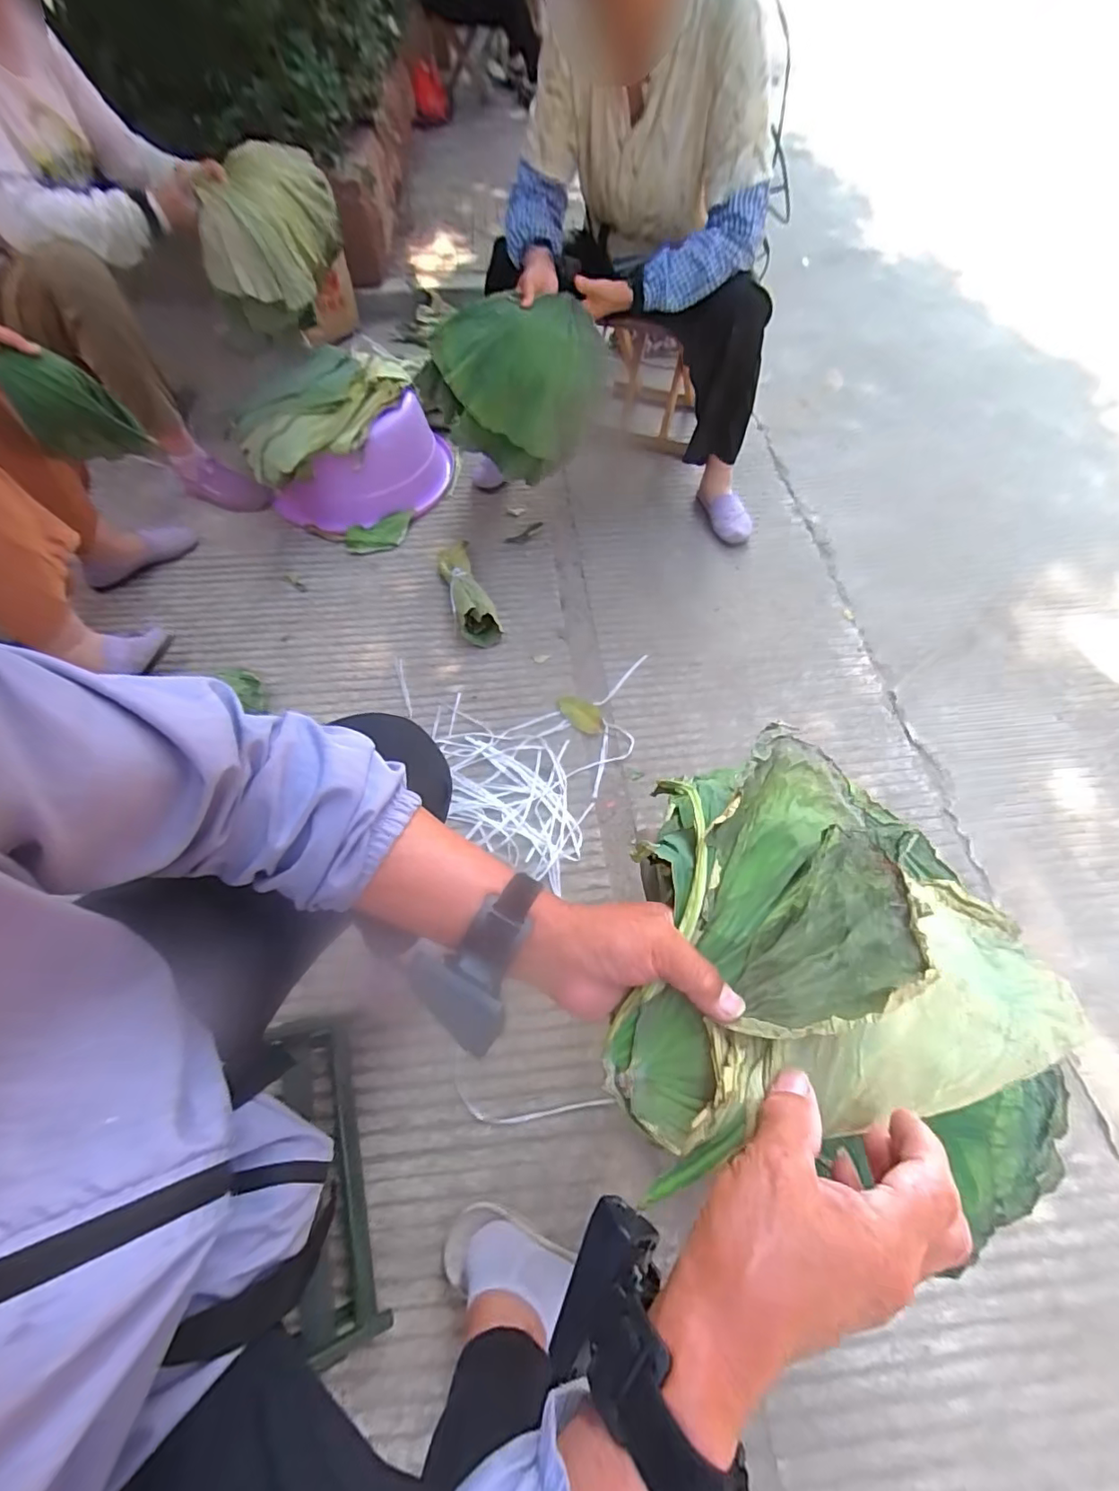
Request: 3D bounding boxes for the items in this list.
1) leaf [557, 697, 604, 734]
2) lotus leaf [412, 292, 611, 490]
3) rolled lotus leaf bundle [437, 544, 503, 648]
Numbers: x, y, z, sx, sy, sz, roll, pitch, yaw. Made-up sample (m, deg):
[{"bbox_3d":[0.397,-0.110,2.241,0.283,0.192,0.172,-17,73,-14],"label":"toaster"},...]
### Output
[{"bbox_3d":[0.039,-0.059,1.025,0.105,0.017,0.050,31,64,20],"label":"leaf"},{"bbox_3d":[-0.074,-0.609,0.932,0.293,0.214,0.128,-2,59,1],"label":"lotus leaf"},{"bbox_3d":[-0.201,-0.332,1.136,0.077,0.092,0.268,-20,61,-9],"label":"rolled lotus leaf bundle"}]

